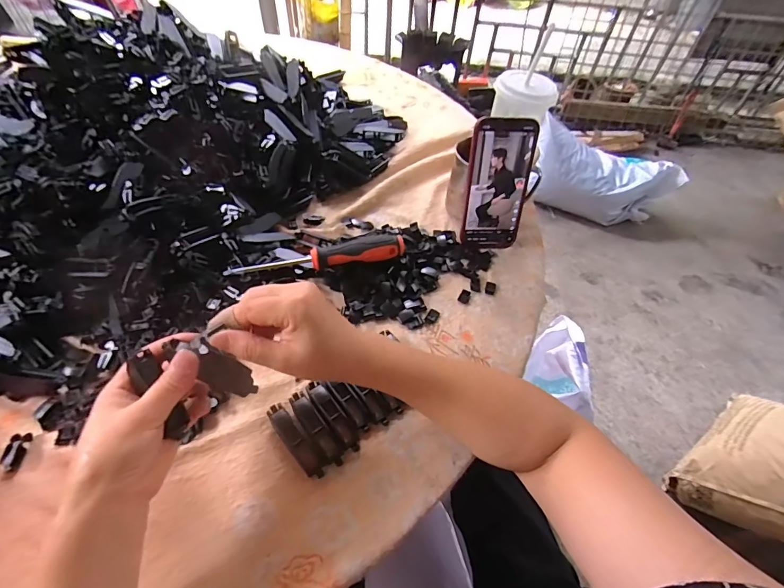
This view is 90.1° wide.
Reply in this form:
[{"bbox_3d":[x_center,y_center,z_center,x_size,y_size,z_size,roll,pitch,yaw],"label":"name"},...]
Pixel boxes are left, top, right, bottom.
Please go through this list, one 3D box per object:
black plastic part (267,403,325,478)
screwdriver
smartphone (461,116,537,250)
[{"bbox_3d":[-0.088,0.132,0.353,0.016,0.009,0.075,-31,61,-24],"label":"black plastic part"},{"bbox_3d":[-0.087,-0.043,0.460,0.203,0.032,0.032,-8,54,-10],"label":"screwdriver"},{"bbox_3d":[0.133,-0.133,0.489,0.077,0.161,0.010,-2,34,-2],"label":"smartphone"}]

